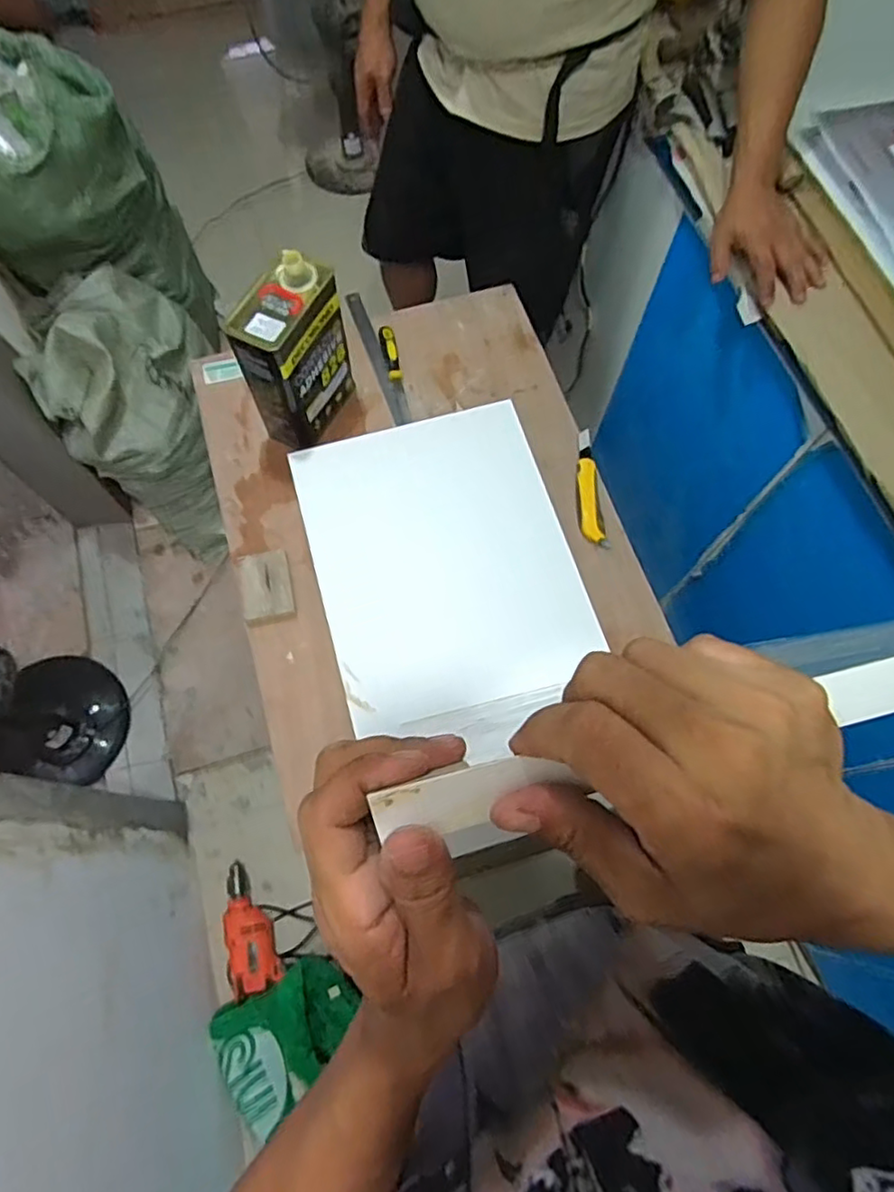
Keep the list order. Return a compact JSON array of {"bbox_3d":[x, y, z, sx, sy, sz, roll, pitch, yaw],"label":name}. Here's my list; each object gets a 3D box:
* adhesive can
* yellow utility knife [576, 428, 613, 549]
[{"bbox_3d":[-0.233,-0.369,0.996,0.097,0.253,0.169,26,71,9],"label":"adhesive can"},{"bbox_3d":[0.230,-0.178,1.043,0.040,0.029,0.207,-6,69,-3],"label":"yellow utility knife"}]

